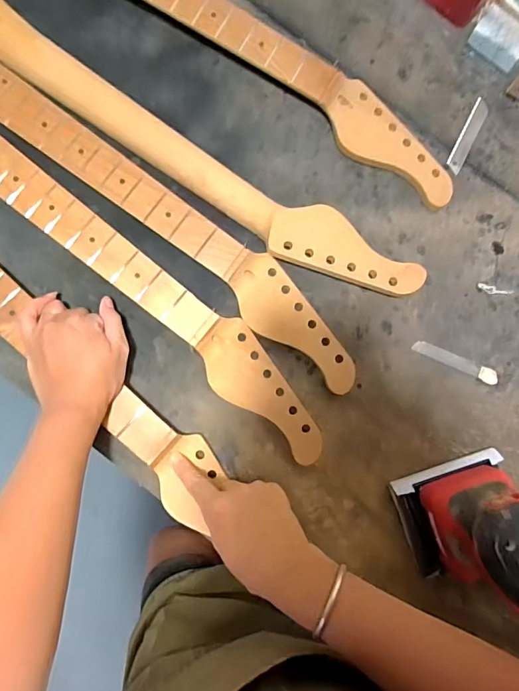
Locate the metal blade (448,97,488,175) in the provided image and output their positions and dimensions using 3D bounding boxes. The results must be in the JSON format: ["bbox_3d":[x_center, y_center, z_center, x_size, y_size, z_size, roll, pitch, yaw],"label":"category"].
[{"bbox_3d":[0.251,-0.251,0.518,0.017,0.006,0.098,26,87,-1],"label":"metal blade"}]

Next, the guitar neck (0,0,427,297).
[{"bbox_3d":[-0.099,-0.219,0.475,0.627,0.038,0.074,32,87,-1],"label":"guitar neck"}]

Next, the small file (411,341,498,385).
[{"bbox_3d":[0.228,0.018,0.497,0.103,0.004,0.017,25,87,-1],"label":"small file"}]

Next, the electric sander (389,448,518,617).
[{"bbox_3d":[0.223,0.188,0.422,0.121,0.132,0.118,-19,88,-3],"label":"electric sander"}]

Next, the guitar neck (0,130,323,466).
[{"bbox_3d":[-0.175,-0.108,0.469,0.645,0.028,0.067,41,87,0],"label":"guitar neck"}]

